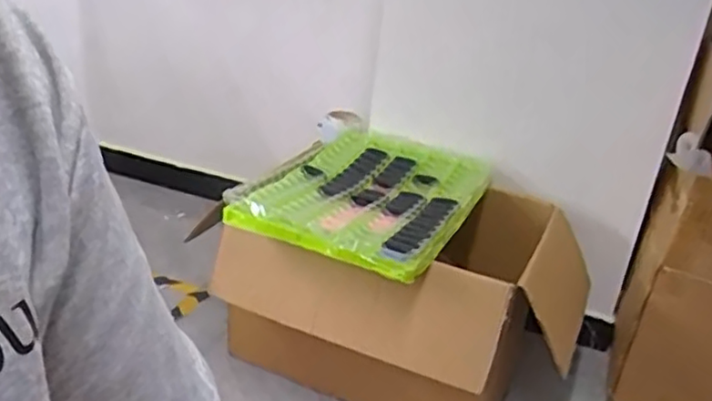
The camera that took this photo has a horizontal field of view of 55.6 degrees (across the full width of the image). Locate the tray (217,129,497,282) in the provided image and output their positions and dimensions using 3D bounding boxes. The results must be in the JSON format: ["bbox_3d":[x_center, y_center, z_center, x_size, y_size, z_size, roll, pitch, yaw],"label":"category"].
[{"bbox_3d":[0.032,-0.031,1.534,0.452,0.064,0.660,16,26,20],"label":"tray"}]

